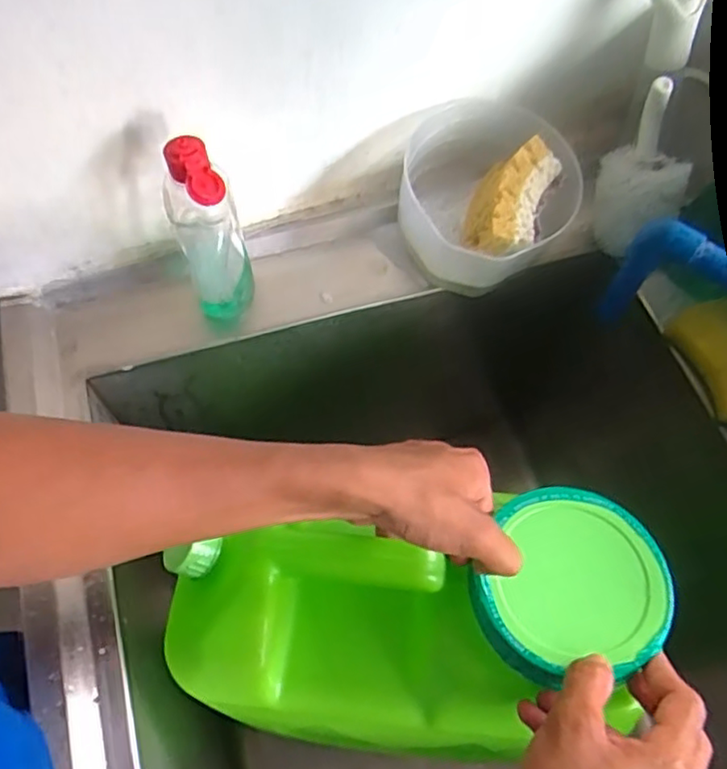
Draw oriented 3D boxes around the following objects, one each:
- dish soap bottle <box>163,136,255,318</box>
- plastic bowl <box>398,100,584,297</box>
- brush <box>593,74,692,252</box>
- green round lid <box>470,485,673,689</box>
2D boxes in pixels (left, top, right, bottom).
[{"bbox_3d":[-0.113,-0.112,0.471,0.047,0.151,0.059,-15,64,-9],"label":"dish soap bottle"},{"bbox_3d":[0.103,-0.154,0.544,0.138,0.082,0.147,0,63,-1],"label":"plastic bowl"},{"bbox_3d":[0.230,-0.170,0.520,0.073,0.113,0.057,25,65,12],"label":"brush"},{"bbox_3d":[0.129,0.122,0.396,0.105,0.018,0.119,23,65,11],"label":"green round lid"}]

